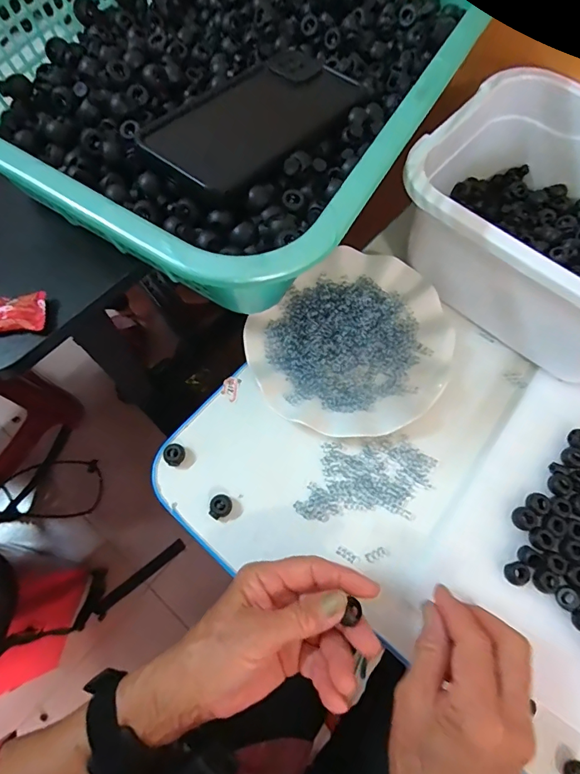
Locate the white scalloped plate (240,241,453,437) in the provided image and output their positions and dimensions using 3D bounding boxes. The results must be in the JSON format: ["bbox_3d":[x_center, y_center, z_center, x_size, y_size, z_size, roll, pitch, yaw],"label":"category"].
[{"bbox_3d":[0.060,-0.038,0.398,0.161,0.027,0.182,42,74,13],"label":"white scalloped plate"}]

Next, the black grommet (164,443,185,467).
[{"bbox_3d":[-0.098,0.058,0.370,0.015,0.013,0.017,36,73,11],"label":"black grommet"}]

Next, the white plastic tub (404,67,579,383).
[{"bbox_3d":[0.227,-0.133,0.375,0.241,0.115,0.185,41,74,13],"label":"white plastic tub"}]

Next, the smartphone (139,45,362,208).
[{"bbox_3d":[-0.021,-0.183,0.297,0.081,0.008,0.159,37,67,14],"label":"smartphone"}]

